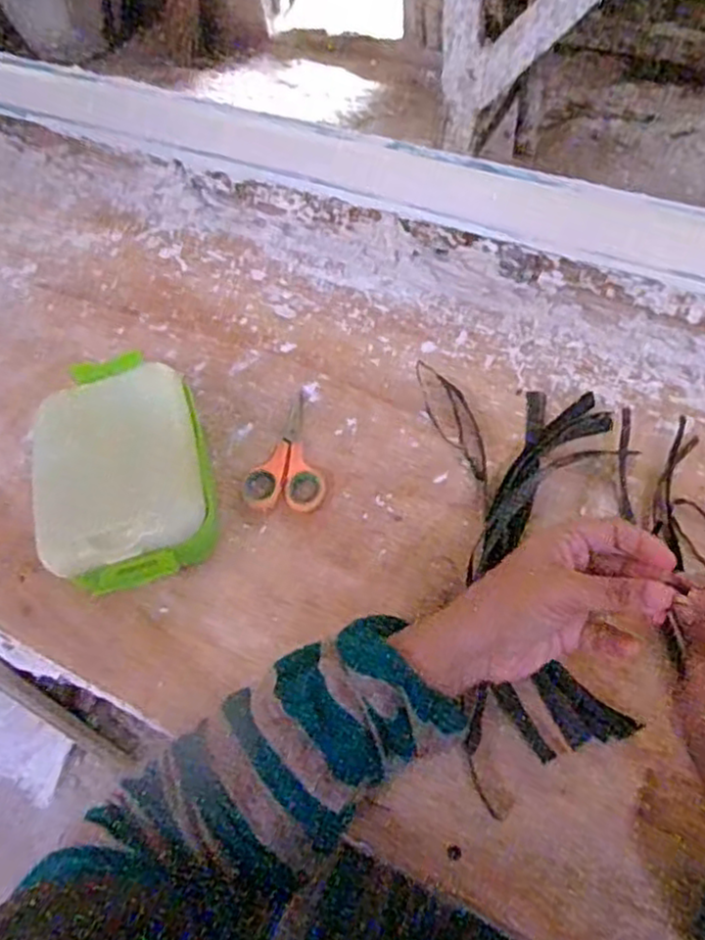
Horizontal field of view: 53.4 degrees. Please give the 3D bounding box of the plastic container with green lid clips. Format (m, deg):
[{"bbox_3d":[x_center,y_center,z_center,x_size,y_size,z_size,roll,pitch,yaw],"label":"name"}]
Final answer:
[{"bbox_3d":[-0.162,-0.001,0.516,0.115,0.068,0.184,-15,55,-5],"label":"plastic container with green lid clips"}]

